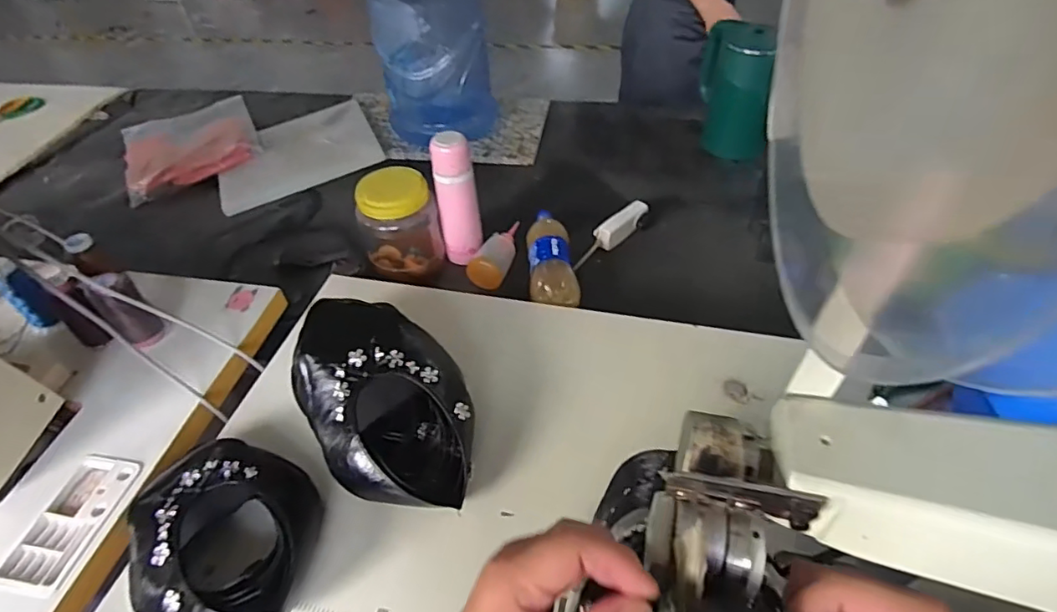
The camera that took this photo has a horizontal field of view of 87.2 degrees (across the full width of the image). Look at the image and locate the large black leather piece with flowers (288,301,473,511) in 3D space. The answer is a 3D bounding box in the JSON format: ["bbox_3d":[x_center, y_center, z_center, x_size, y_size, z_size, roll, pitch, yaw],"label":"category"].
[{"bbox_3d":[-0.164,0.115,0.657,0.176,0.133,0.265,-29,52,-22],"label":"large black leather piece with flowers"}]

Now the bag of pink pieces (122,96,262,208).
[{"bbox_3d":[-0.808,-0.402,1.320,0.283,0.029,0.396,-25,50,-19],"label":"bag of pink pieces"}]

